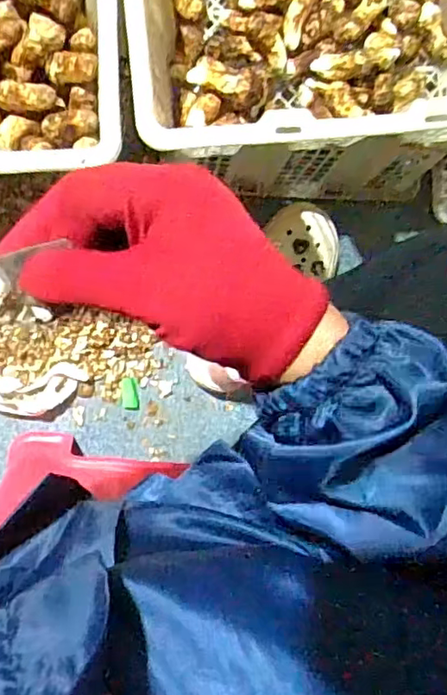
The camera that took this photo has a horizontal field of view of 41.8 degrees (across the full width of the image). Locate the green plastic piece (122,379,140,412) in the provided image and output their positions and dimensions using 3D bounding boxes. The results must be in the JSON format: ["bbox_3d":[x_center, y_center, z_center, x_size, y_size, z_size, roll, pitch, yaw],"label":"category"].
[{"bbox_3d":[-0.124,0.063,0.777,0.022,0.005,0.045,-6,95,-4],"label":"green plastic piece"}]

